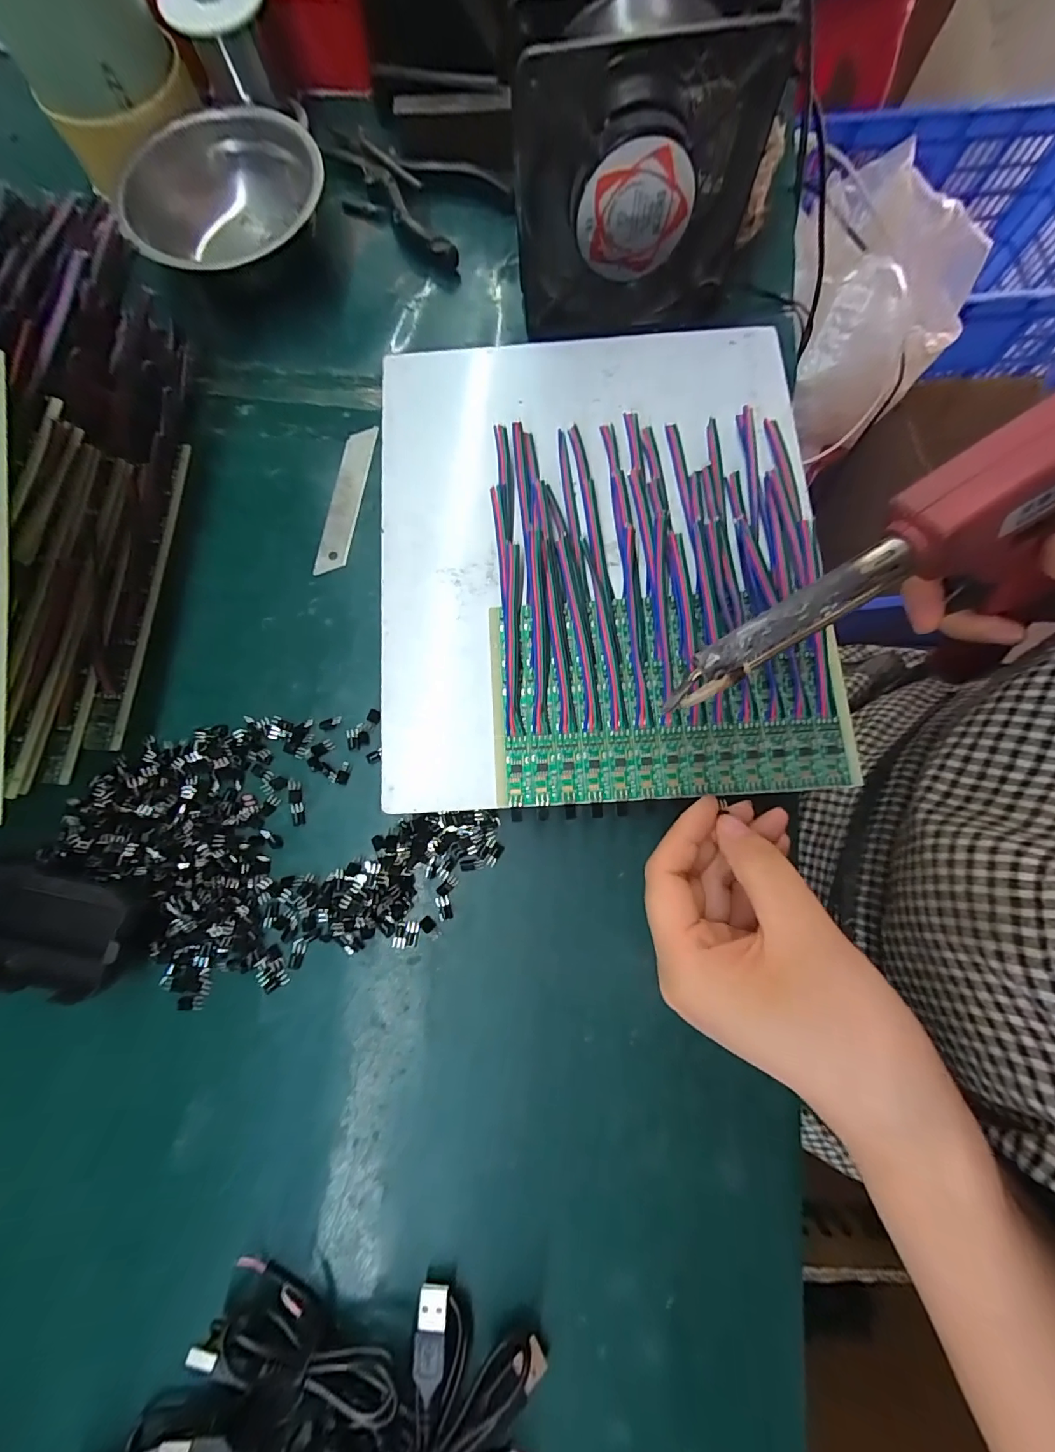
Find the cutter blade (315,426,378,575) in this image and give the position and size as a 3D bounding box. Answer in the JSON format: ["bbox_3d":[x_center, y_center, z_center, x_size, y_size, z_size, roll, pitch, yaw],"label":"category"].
[{"bbox_3d":[-0.110,-0.139,0.295,0.017,0.004,0.097,11,82,-5],"label":"cutter blade"}]

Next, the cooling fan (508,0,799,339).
[{"bbox_3d":[0.056,-0.289,0.261,0.127,0.120,0.044,-5,78,-2],"label":"cooling fan"}]

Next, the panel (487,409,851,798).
[{"bbox_3d":[0.063,-0.062,0.236,0.160,0.018,0.191,-3,78,-2],"label":"panel"}]

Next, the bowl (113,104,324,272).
[{"bbox_3d":[-0.197,-0.342,0.317,0.124,0.044,0.124,0,78,-1],"label":"bowl"}]

